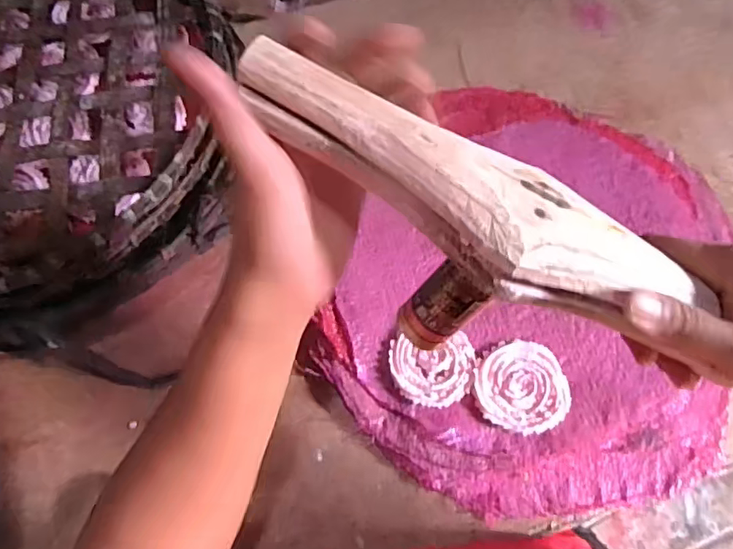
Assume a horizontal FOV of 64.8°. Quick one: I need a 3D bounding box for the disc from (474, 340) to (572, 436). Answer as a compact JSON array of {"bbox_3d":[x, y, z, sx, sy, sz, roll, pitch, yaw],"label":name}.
[{"bbox_3d":[0.136,0.098,0.506,0.078,0.013,0.079,-1,66,3],"label":"disc"}]

